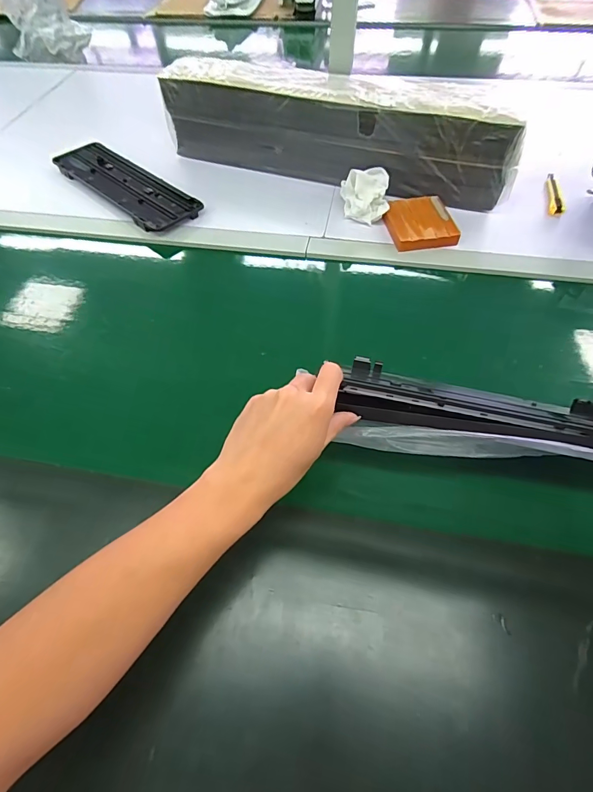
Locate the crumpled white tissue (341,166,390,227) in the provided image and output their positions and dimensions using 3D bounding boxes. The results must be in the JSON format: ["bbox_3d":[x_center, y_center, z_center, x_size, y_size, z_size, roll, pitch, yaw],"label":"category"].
[{"bbox_3d":[0.113,-0.334,0.662,0.077,0.078,0.089,4,56,4],"label":"crumpled white tissue"}]

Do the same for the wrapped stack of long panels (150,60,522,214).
[{"bbox_3d":[0.059,-0.465,0.710,0.621,0.150,0.111,21,59,14],"label":"wrapped stack of long panels"}]

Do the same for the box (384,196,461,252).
[{"bbox_3d":[0.200,-0.282,0.654,0.102,0.023,0.107,-9,56,-5],"label":"box"}]

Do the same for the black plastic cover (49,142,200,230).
[{"bbox_3d":[-0.322,-0.391,0.749,0.345,0.027,0.101,37,64,23],"label":"black plastic cover"}]

